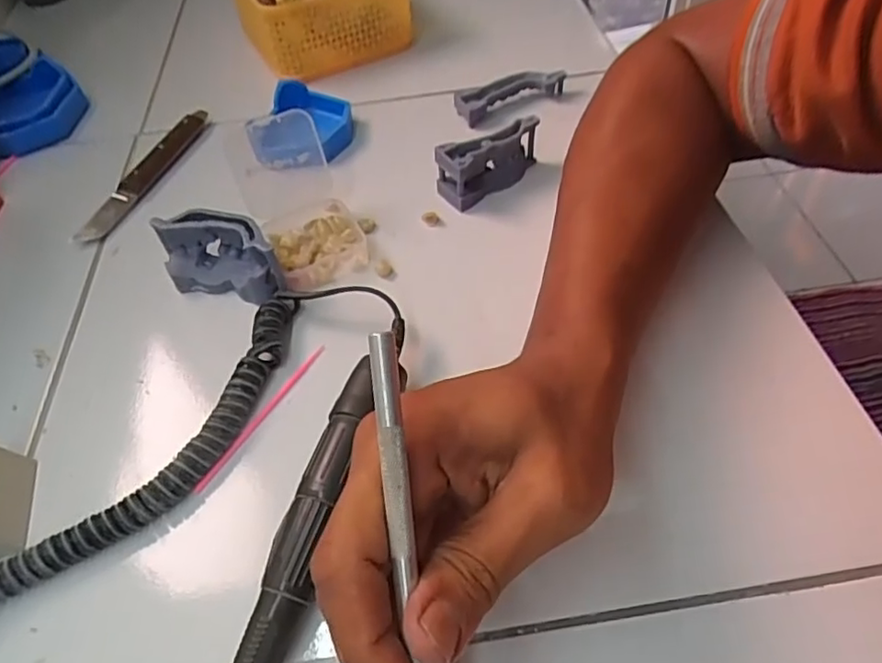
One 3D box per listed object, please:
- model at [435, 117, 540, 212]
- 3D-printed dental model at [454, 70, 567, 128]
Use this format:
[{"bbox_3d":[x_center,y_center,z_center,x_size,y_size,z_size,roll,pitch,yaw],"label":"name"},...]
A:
[{"bbox_3d":[0.033,-0.114,0.404,0.073,0.039,0.026,-31,57,-21],"label":"model"},{"bbox_3d":[0.055,-0.185,0.473,0.088,0.023,0.024,-25,52,-15],"label":"3D-printed dental model"}]

